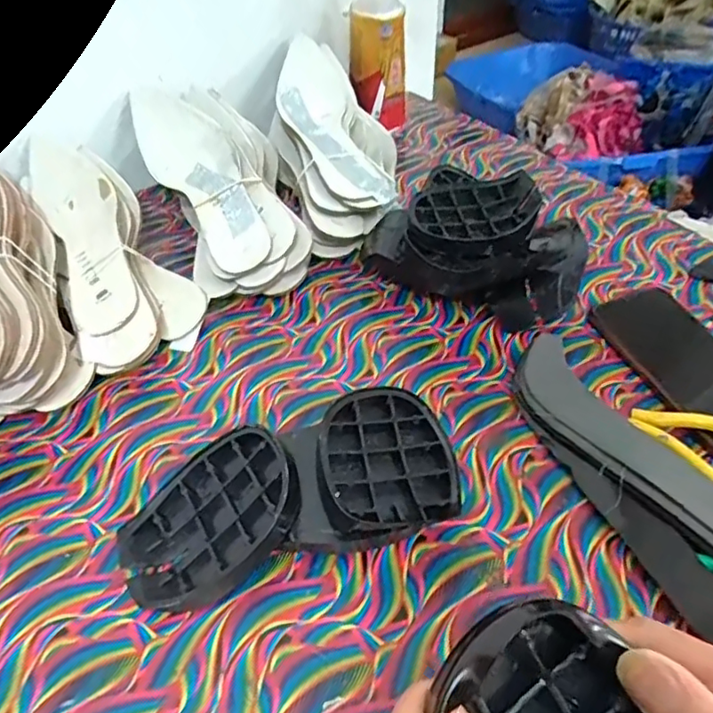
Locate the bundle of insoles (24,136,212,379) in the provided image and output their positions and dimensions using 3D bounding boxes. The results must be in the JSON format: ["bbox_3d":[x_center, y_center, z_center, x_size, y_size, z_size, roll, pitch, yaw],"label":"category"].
[{"bbox_3d":[-0.228,-0.108,0.537,0.098,0.044,0.282,-24,61,-20],"label":"bundle of insoles"}]

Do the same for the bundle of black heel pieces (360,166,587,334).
[{"bbox_3d":[0.113,-0.103,0.537,0.191,0.068,0.167,24,51,25],"label":"bundle of black heel pieces"}]

